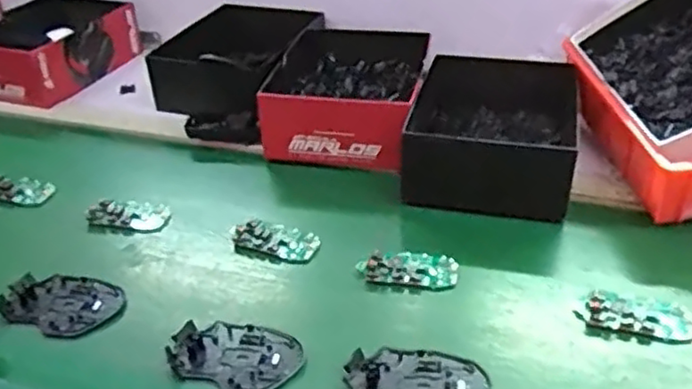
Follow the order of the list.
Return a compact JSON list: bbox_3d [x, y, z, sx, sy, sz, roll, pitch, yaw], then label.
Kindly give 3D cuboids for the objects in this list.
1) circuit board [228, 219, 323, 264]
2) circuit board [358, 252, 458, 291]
[{"bbox_3d":[-0.076,0.048,0.711,0.092,0.013,0.046,7,44,15],"label":"circuit board"},{"bbox_3d":[0.062,0.072,0.664,0.096,0.009,0.046,1,43,9],"label":"circuit board"}]

